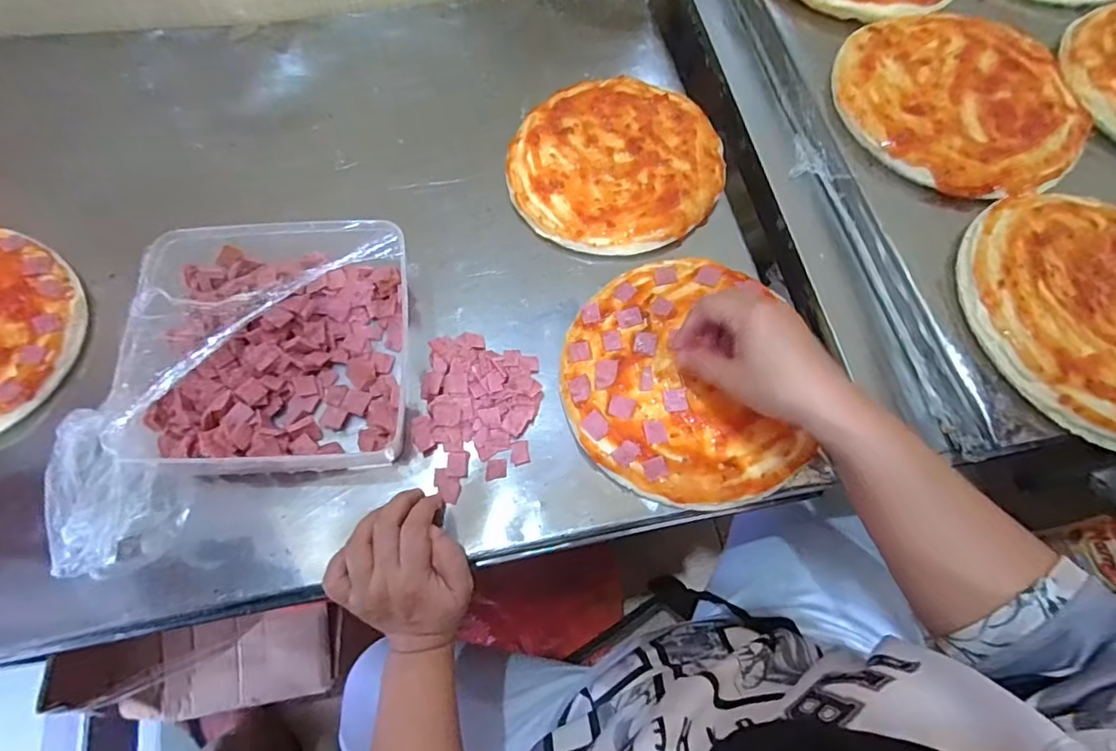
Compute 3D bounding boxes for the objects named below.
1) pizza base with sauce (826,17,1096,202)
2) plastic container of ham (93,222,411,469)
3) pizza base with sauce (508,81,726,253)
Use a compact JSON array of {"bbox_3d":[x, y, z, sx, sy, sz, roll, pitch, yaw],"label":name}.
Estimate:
[{"bbox_3d":[0.335,-0.233,0.447,0.188,0.008,0.191,-30,73,-12],"label":"pizza base with sauce"},{"bbox_3d":[-0.214,-0.025,0.424,0.189,0.076,0.189,-4,69,-3],"label":"plastic container of ham"},{"bbox_3d":[0.052,-0.204,0.508,0.192,0.023,0.190,0,69,-1],"label":"pizza base with sauce"}]

